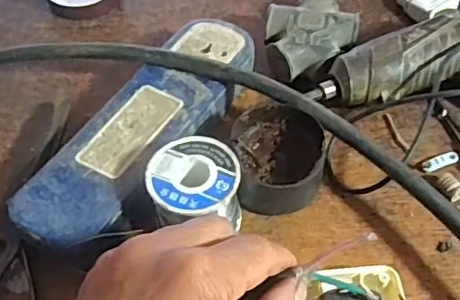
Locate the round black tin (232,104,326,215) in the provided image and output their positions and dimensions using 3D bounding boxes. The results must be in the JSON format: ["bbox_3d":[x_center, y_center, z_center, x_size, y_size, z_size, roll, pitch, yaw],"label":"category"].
[{"bbox_3d":[0.031,0.005,0.357,0.055,0.033,0.060,-3,52,4],"label":"round black tin"}]

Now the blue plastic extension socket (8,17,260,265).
[{"bbox_3d":[-0.051,-0.011,0.371,0.065,0.033,0.197,23,58,22],"label":"blue plastic extension socket"}]

